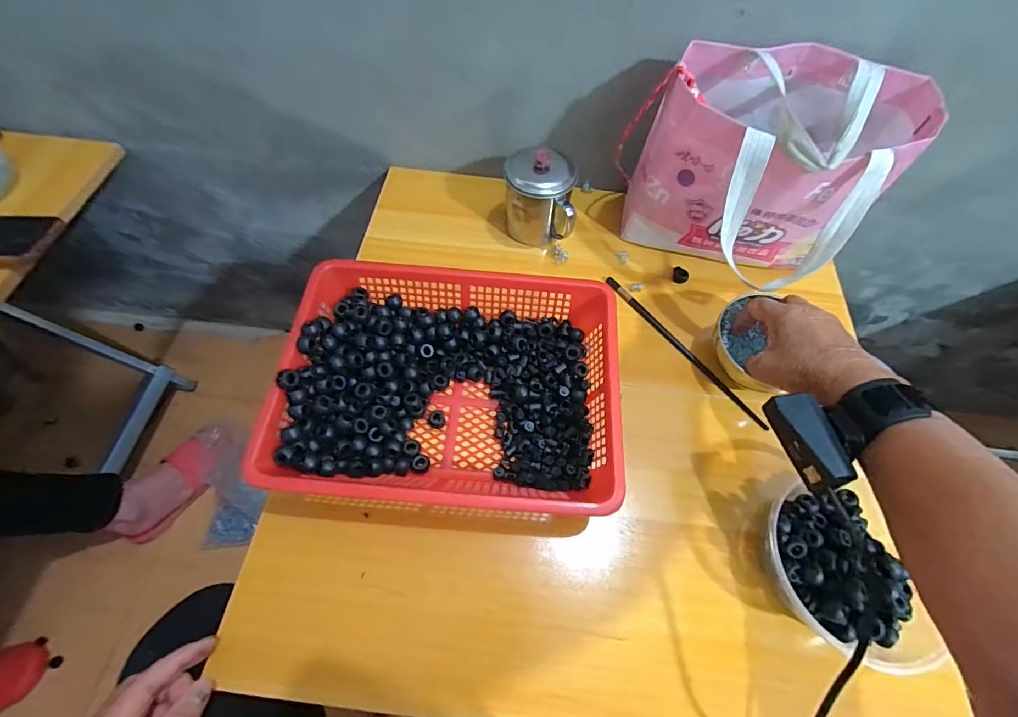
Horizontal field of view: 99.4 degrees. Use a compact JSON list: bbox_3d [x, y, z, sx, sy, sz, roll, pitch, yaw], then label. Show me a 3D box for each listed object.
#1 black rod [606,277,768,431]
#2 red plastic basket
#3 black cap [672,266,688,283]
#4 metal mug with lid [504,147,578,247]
[{"bbox_3d":[0.190,-0.013,0.484,0.012,0.005,0.233,-32,67,-17],"label":"black rod"},{"bbox_3d":[-0.053,0.024,0.417,0.296,0.077,0.222,3,62,1],"label":"red plastic basket"},{"bbox_3d":[0.211,-0.103,0.532,0.020,0.012,0.015,35,67,17],"label":"black cap"},{"bbox_3d":[0.036,-0.189,0.523,0.086,0.100,0.078,4,61,0],"label":"metal mug with lid"}]

